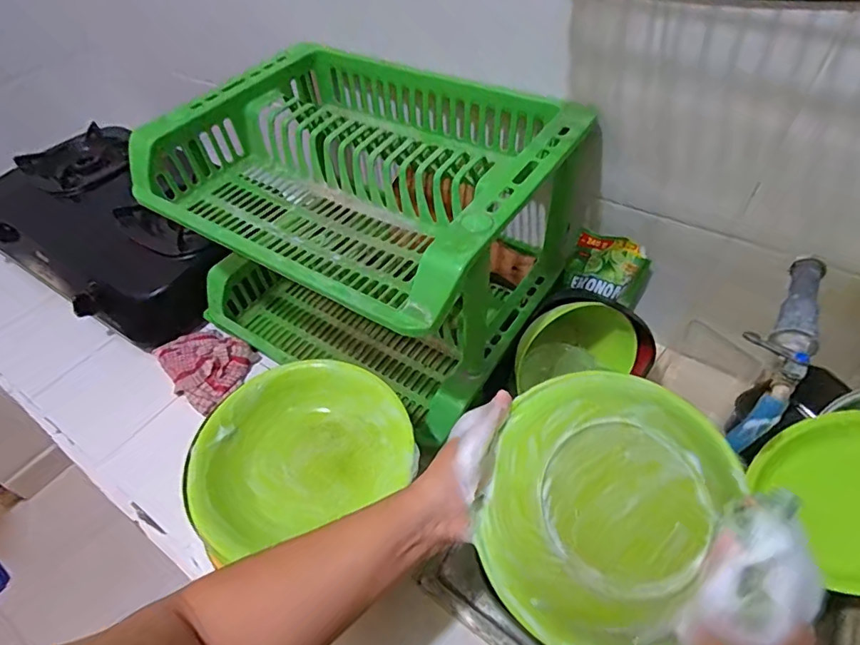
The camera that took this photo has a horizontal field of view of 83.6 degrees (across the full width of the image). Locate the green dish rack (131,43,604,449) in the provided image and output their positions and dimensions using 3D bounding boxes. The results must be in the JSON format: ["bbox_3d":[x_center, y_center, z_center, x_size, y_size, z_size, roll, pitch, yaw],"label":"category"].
[{"bbox_3d":[-0.084,-0.118,0.690,0.471,0.339,0.362,27,56,24],"label":"green dish rack"}]

